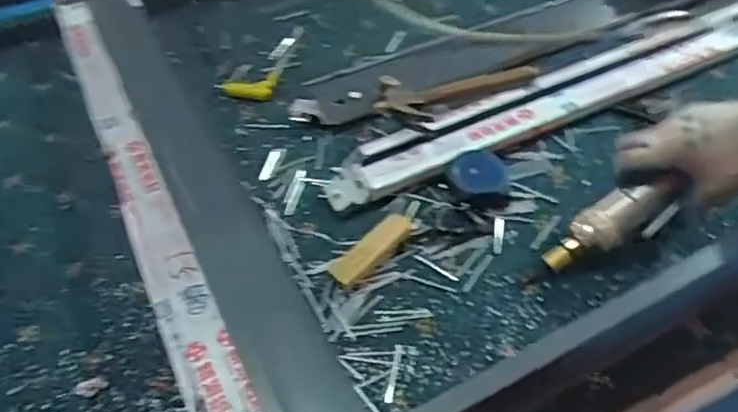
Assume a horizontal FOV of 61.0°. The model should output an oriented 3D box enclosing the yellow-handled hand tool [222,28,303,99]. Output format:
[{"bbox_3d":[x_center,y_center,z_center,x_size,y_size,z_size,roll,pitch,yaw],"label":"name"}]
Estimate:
[{"bbox_3d":[-0.140,-0.203,0.851,0.071,0.013,0.160,12,56,12],"label":"yellow-handled hand tool"}]

